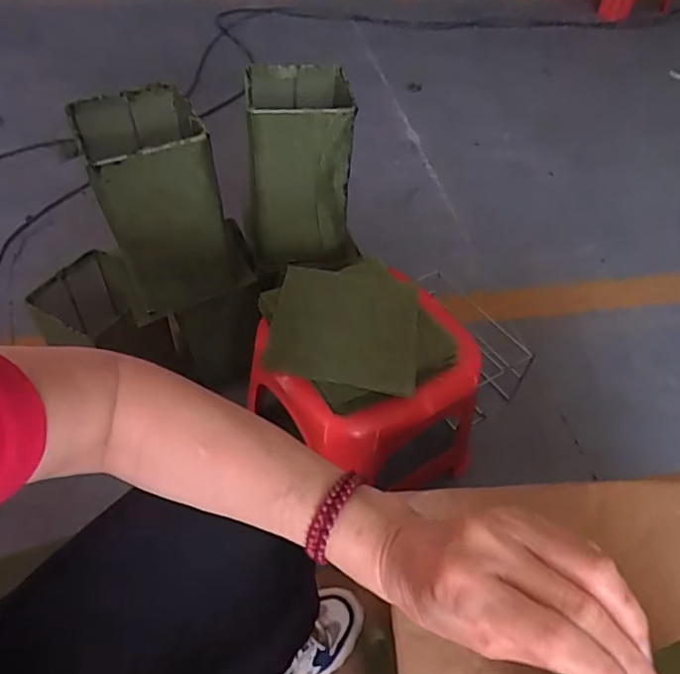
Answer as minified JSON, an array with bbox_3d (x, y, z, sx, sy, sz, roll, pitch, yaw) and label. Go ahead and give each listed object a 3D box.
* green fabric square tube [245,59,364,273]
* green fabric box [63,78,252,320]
[{"bbox_3d":[-0.061,-0.247,0.866,0.154,0.262,0.175,-1,50,-5],"label":"green fabric square tube"},{"bbox_3d":[-0.247,-0.192,0.791,0.164,0.250,0.187,-19,53,-19],"label":"green fabric box"}]

